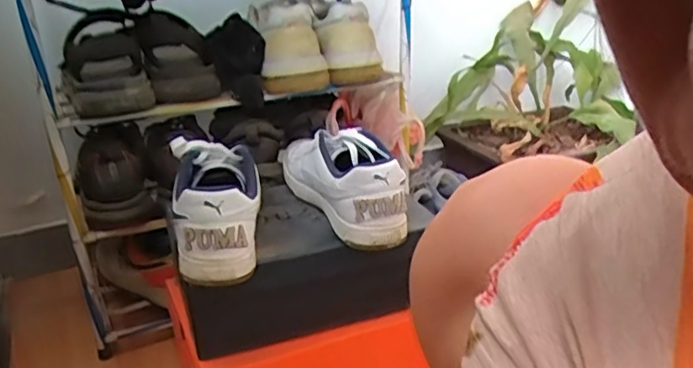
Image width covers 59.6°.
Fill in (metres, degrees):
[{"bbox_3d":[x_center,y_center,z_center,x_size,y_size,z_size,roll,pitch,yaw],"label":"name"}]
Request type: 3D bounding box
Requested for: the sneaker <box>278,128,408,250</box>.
[{"bbox_3d":[-0.011,-0.020,0.800,0.089,0.107,0.282,-11,25,-22],"label":"sneaker"}]

